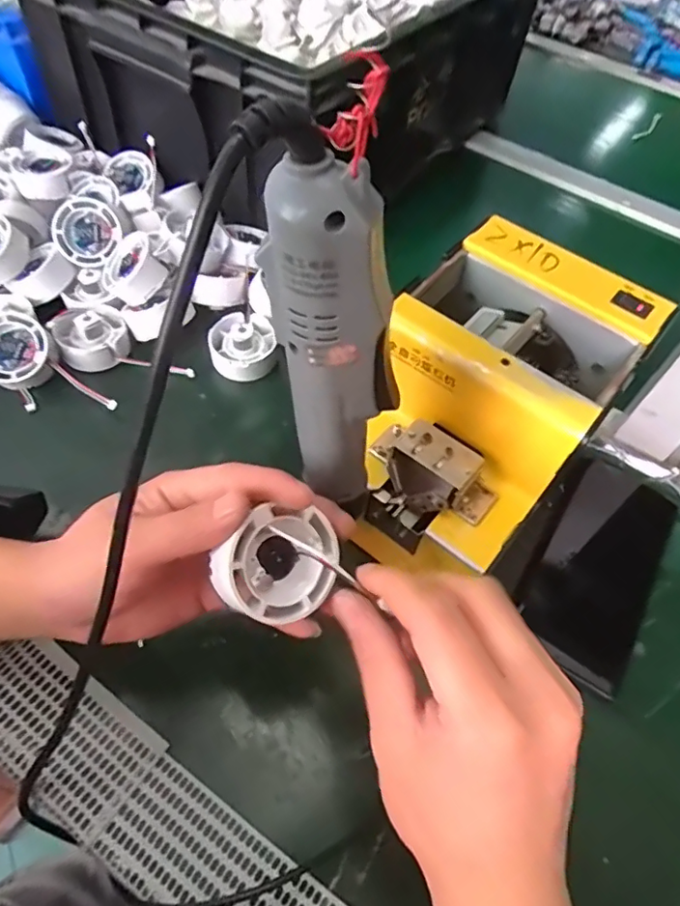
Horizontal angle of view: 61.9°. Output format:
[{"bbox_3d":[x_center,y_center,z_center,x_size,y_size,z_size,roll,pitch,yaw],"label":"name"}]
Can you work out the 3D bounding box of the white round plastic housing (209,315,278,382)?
[{"bbox_3d":[-0.080,-0.090,0.464,0.051,0.032,0.051,2,56,-3],"label":"white round plastic housing"}]

